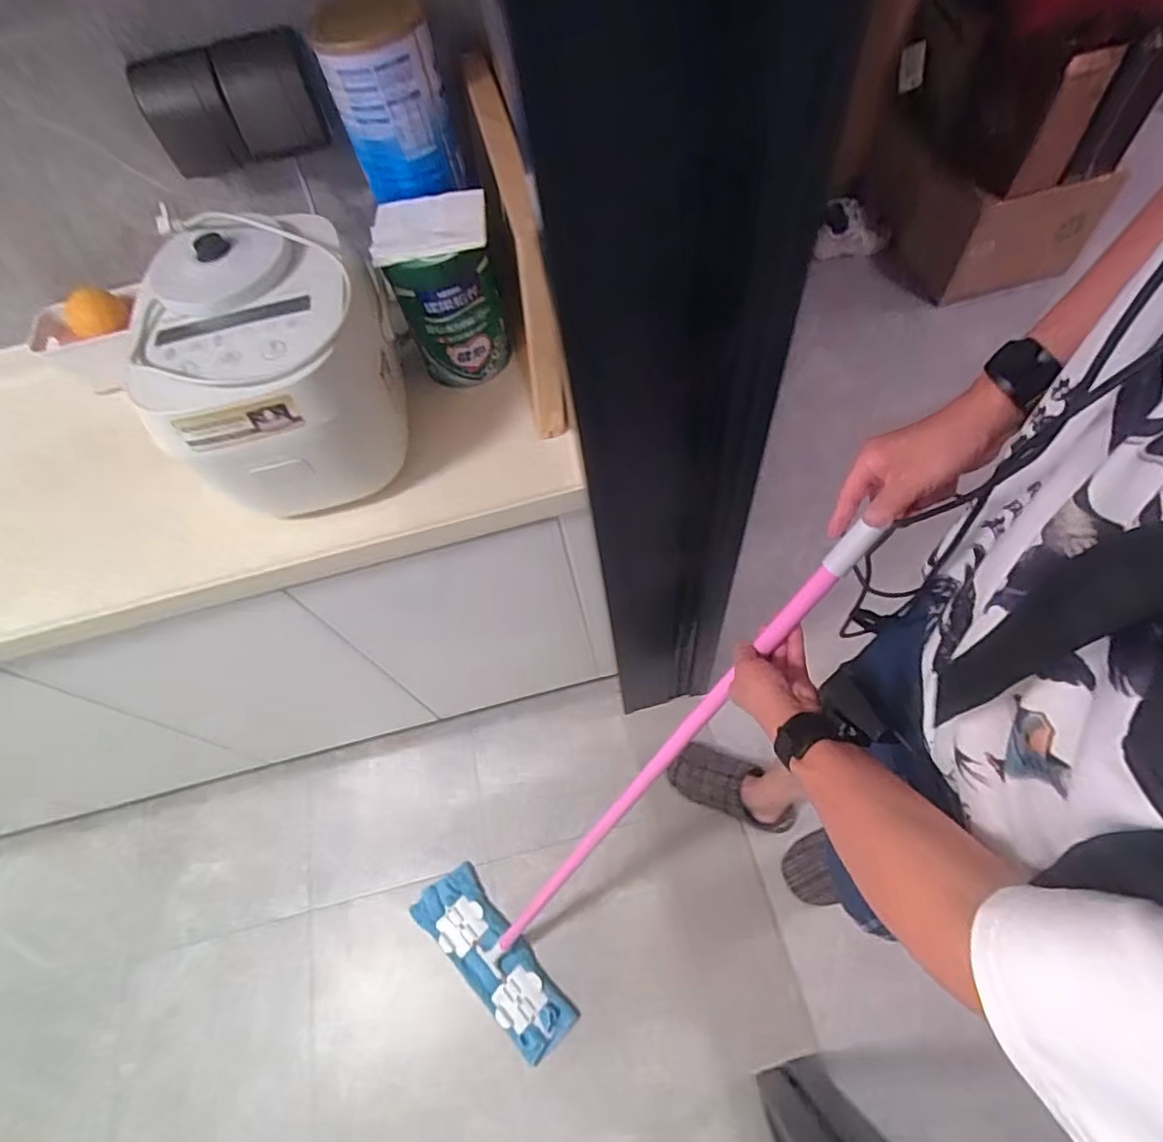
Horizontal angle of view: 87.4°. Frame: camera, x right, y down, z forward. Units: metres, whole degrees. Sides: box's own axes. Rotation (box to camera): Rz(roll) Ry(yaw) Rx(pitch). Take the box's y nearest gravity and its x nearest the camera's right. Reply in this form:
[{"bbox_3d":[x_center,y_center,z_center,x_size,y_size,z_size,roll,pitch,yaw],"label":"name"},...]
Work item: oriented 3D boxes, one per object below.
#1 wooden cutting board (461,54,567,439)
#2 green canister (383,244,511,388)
[{"bbox_3d":[-0.075,-0.364,0.718,0.035,0.245,0.311,-14,66,-6],"label":"wooden cutting board"},{"bbox_3d":[-0.174,-0.355,0.777,0.134,0.178,0.136,-11,66,-4],"label":"green canister"}]

